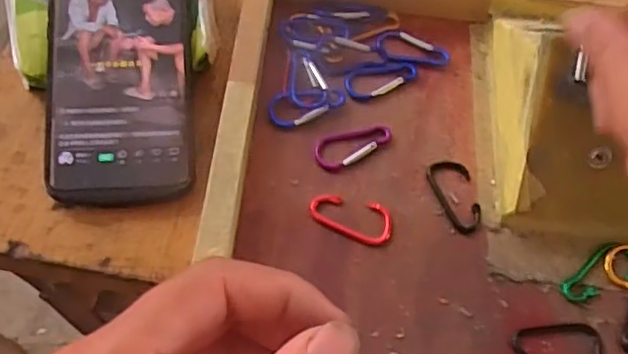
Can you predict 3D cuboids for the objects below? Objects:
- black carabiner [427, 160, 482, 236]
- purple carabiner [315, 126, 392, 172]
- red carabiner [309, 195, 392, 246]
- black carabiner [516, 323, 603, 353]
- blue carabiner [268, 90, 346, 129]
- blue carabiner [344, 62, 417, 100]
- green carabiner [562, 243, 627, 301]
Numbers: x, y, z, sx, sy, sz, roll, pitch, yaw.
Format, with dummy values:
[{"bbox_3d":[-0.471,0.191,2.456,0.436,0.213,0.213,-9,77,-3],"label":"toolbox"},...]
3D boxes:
[{"bbox_3d":[0.077,0.010,0.345,0.022,0.004,0.043,-10,63,-9],"label":"black carabiner"},{"bbox_3d":[0.022,-0.019,0.357,0.045,0.005,0.022,-25,66,-15],"label":"purple carabiner"},{"bbox_3d":[0.020,0.020,0.335,0.044,0.004,0.021,22,63,8],"label":"red carabiner"},{"bbox_3d":[0.119,0.082,0.308,0.043,0.004,0.024,-1,62,-4],"label":"black carabiner"},{"bbox_3d":[-0.004,-0.043,0.365,0.045,0.007,0.021,-22,65,-14],"label":"blue carabiner"},{"bbox_3d":[0.040,-0.059,0.379,0.045,0.005,0.021,-17,64,-12],"label":"blue carabiner"},{"bbox_3d":[0.147,0.048,0.329,0.046,0.004,0.021,-18,64,-13],"label":"green carabiner"}]

